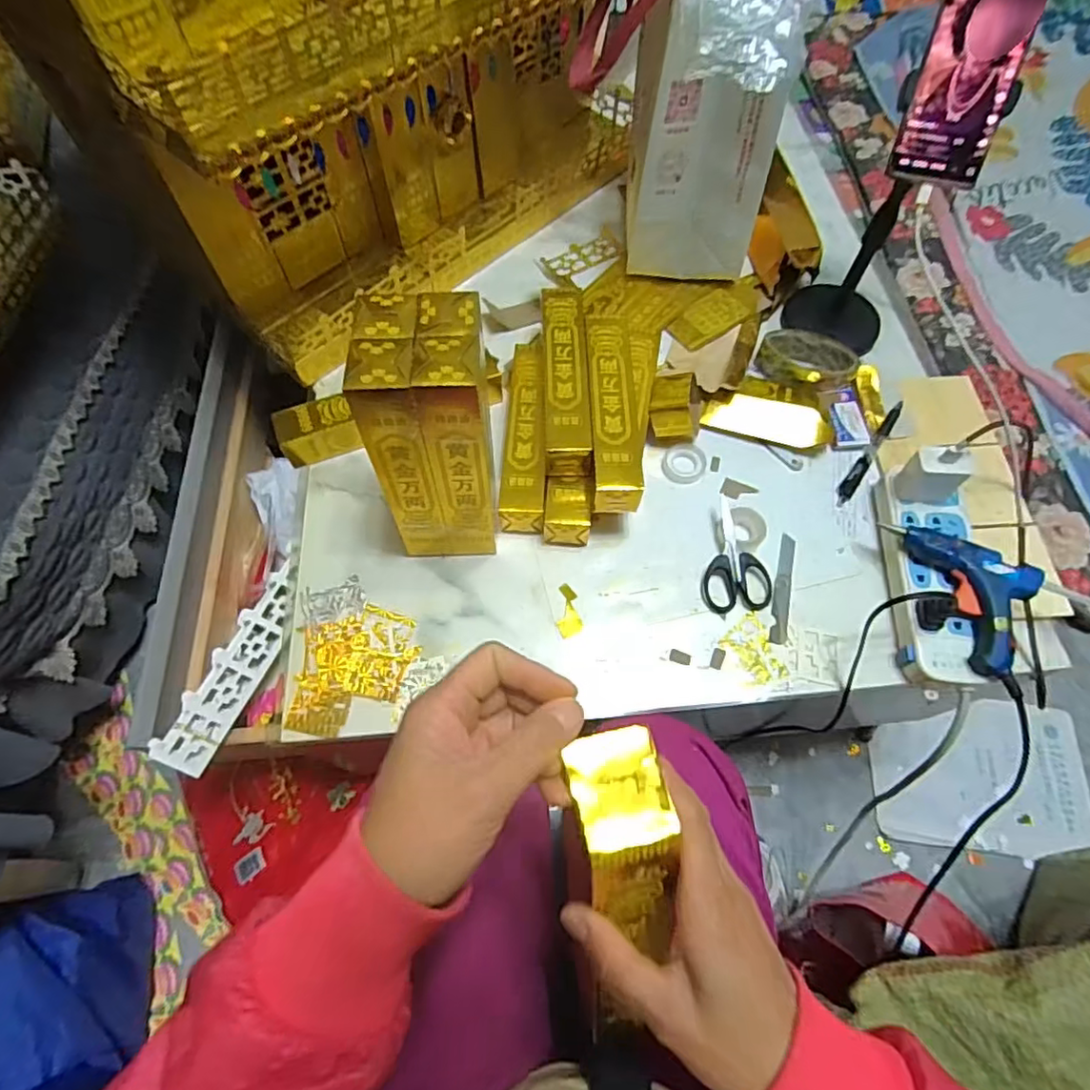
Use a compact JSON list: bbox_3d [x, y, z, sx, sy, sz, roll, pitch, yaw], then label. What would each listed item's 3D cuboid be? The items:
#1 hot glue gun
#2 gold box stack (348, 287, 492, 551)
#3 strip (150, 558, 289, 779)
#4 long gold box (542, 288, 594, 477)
[{"bbox_3d":[0.370,0.030,0.519,0.079,0.031,0.146,-18,64,-9],"label":"hot glue gun"},{"bbox_3d":[-0.086,-0.082,0.496,0.089,0.235,0.088,-1,63,-1],"label":"gold box stack"},{"bbox_3d":[-0.313,0.122,0.616,0.052,0.009,0.213,31,62,-13],"label":"strip"},{"bbox_3d":[0.018,-0.160,0.595,0.046,0.053,0.200,-2,63,-1],"label":"long gold box"}]

